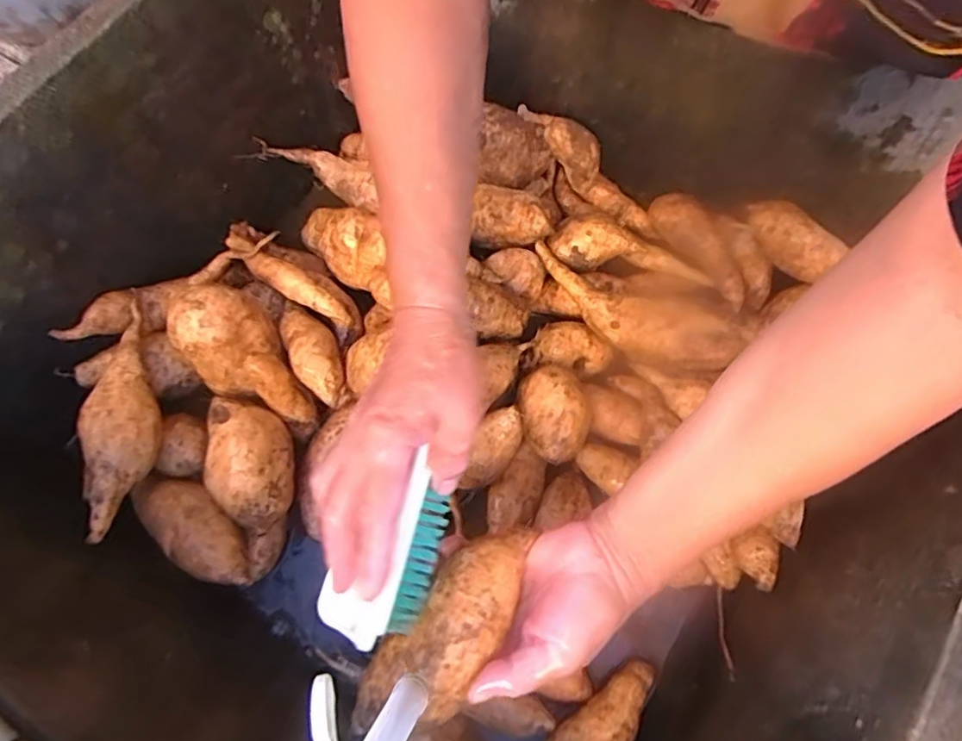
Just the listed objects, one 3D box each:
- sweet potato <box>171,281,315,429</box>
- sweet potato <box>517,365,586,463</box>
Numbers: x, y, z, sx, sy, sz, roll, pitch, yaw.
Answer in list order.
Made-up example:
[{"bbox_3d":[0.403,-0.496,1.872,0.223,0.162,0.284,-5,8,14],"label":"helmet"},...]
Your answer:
[{"bbox_3d":[-0.178,-0.007,0.450,0.068,0.050,0.139,-46,107,-16],"label":"sweet potato"},{"bbox_3d":[0.056,0.036,0.455,0.046,0.037,0.071,-13,68,-5],"label":"sweet potato"}]

